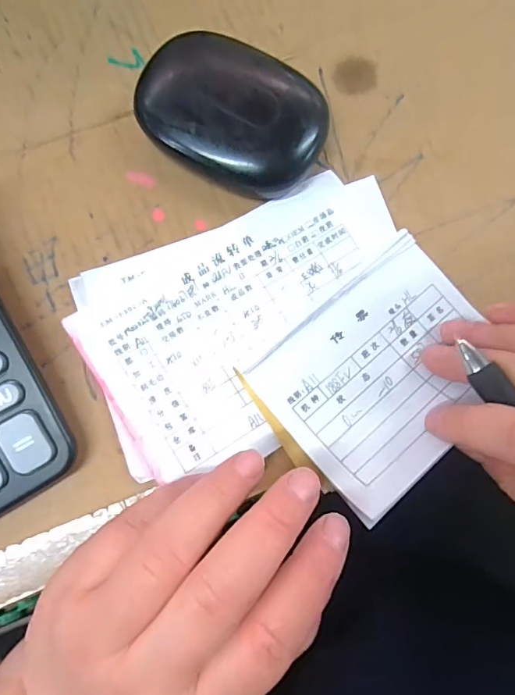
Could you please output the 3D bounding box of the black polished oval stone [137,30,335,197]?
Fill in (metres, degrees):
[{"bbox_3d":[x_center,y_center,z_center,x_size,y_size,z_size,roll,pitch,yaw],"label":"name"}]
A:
[{"bbox_3d":[-0.013,-0.109,0.214,0.084,0.026,0.065,35,80,2],"label":"black polished oval stone"}]

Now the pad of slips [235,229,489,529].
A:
[{"bbox_3d":[0.056,0.010,0.199,0.107,0.020,0.086,-39,79,-9],"label":"pad of slips"}]

